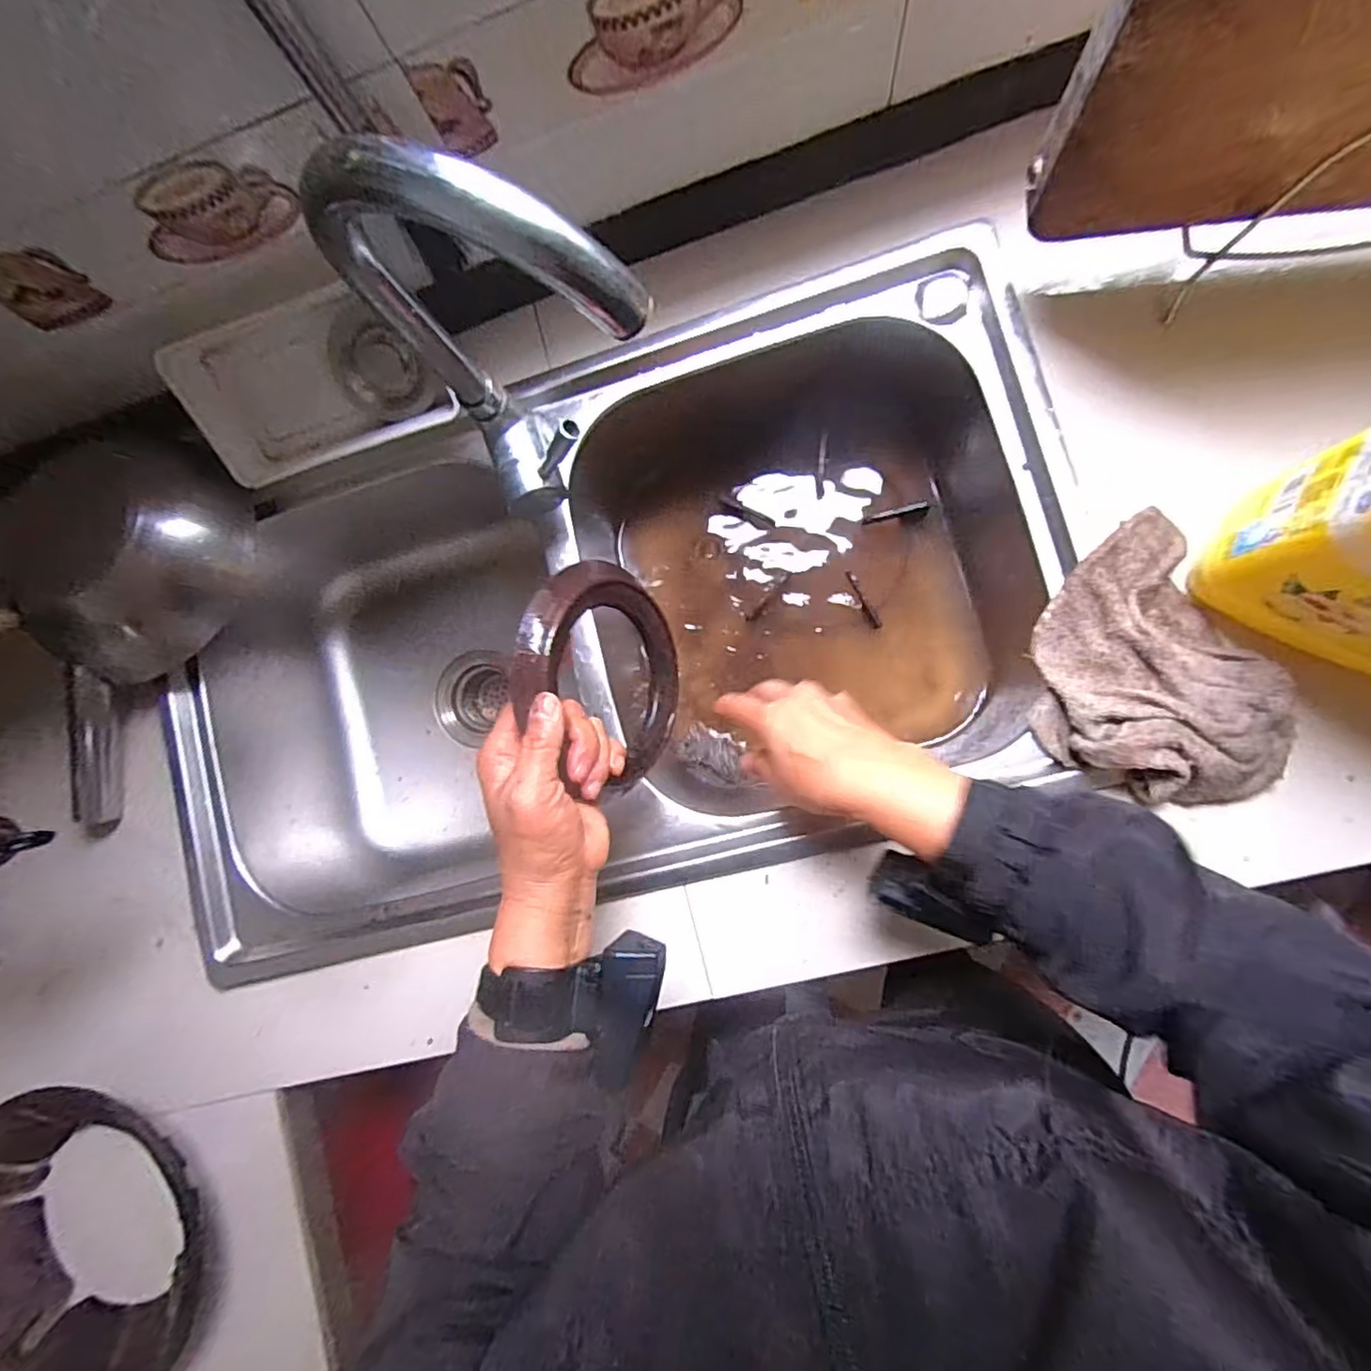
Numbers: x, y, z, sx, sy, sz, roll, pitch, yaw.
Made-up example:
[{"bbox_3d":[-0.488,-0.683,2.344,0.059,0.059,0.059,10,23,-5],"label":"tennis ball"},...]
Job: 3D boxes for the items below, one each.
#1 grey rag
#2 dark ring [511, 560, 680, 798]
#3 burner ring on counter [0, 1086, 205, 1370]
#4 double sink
[{"bbox_3d":[0.312,-0.015,0.424,0.133,0.040,0.193,-12,85,7],"label":"grey rag"},{"bbox_3d":[-0.048,-0.011,0.408,0.017,0.146,0.125,0,55,35],"label":"dark ring"},{"bbox_3d":[-0.505,0.467,0.530,0.247,0.059,0.209,40,93,8],"label":"burner ring on counter"},{"bbox_3d":[-0.077,-0.043,0.608,0.772,0.202,0.427,-15,85,7],"label":"double sink"}]

